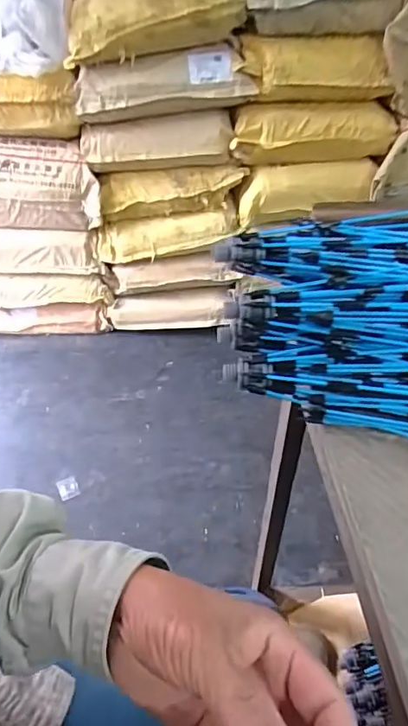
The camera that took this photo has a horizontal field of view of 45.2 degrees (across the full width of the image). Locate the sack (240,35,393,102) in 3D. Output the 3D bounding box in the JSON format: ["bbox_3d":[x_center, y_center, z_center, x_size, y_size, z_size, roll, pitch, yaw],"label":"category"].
[{"bbox_3d":[0.285,-0.757,1.265,0.381,0.136,0.123,-7,44,-8],"label":"sack"}]

